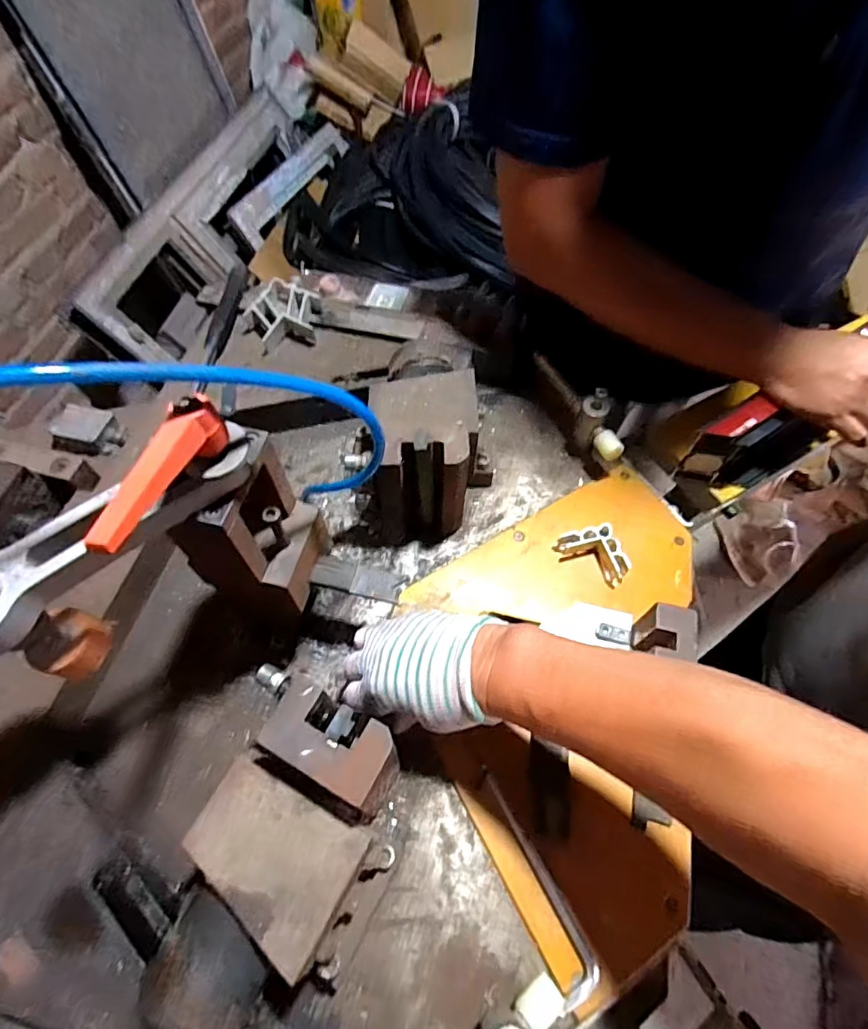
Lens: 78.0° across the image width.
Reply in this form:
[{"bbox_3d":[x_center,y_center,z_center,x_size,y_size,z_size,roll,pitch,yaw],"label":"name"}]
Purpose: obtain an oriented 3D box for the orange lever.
[{"bbox_3d":[-0.133,-0.018,0.258,0.018,0.034,0.104,10,43,4],"label":"orange lever"}]

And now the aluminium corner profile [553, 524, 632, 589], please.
[{"bbox_3d":[0.161,0.035,0.533,0.071,0.028,0.044,28,64,14],"label":"aluminium corner profile"}]

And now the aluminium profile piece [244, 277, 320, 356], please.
[{"bbox_3d":[-0.178,-0.237,0.631,0.088,0.036,0.079,-16,62,-10],"label":"aluminium profile piece"}]

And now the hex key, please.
[{"bbox_3d":[0.076,0.272,0.406,0.030,0.008,0.156,-21,63,-12],"label":"hex key"}]

